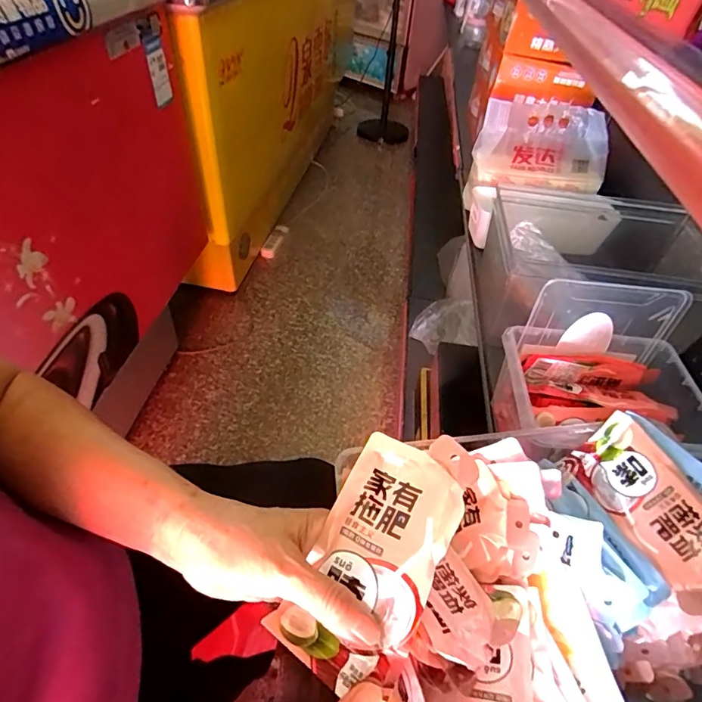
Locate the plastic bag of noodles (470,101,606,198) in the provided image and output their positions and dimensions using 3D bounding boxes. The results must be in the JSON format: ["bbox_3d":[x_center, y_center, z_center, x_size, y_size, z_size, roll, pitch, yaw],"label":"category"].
[{"bbox_3d":[0.382,-0.399,0.893,0.259,0.107,0.141,7,46,1],"label":"plastic bag of noodles"}]

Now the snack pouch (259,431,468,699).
[{"bbox_3d":[0.014,0.115,0.261,0.070,0.009,0.130,20,62,25],"label":"snack pouch"}]

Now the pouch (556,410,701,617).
[{"bbox_3d":[0.248,0.131,0.370,0.010,0.074,0.144,10,37,-38],"label":"pouch"}]

